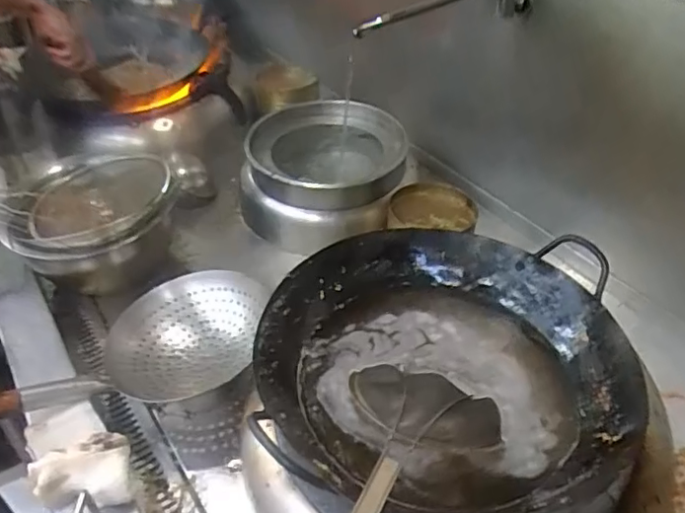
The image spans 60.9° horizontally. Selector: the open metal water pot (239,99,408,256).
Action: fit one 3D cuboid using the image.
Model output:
[{"bbox_3d":[-0.043,-0.184,1.219,0.320,0.172,0.361,6,41,4],"label":"open metal water pot"}]

